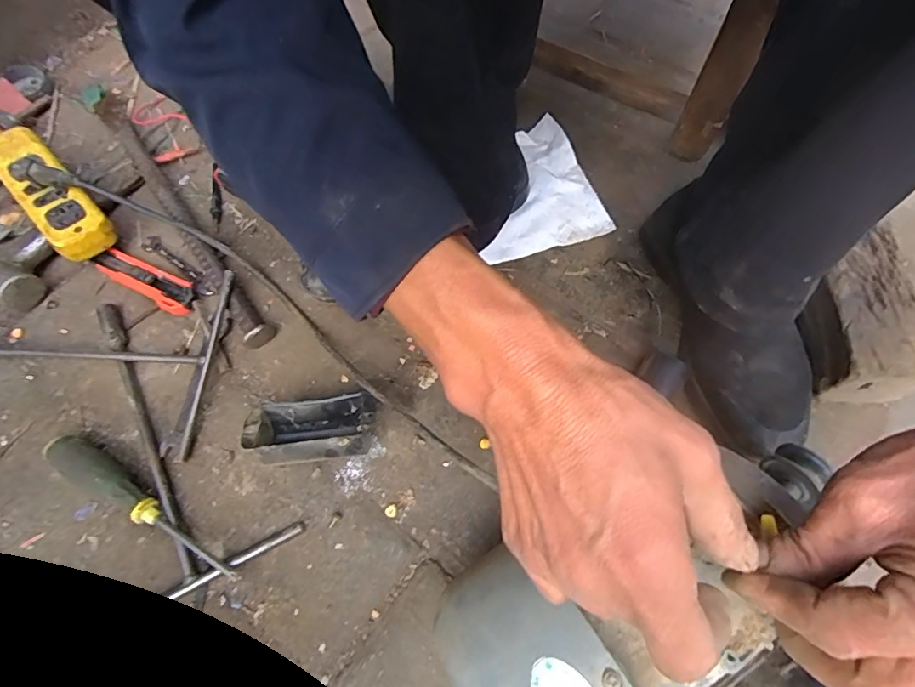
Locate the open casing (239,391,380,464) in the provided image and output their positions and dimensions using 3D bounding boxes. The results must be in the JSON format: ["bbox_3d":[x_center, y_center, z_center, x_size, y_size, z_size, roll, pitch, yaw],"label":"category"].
[{"bbox_3d":[-0.121,0.073,0.416,0.107,0.052,0.052,-6,64,1],"label":"open casing"}]

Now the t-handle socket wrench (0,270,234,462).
[{"bbox_3d":[-0.374,0.006,0.473,0.293,0.034,0.175,5,65,6],"label":"t-handle socket wrench"}]

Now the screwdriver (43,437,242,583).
[{"bbox_3d":[-0.262,0.135,0.409,0.203,0.030,0.024,28,69,16],"label":"screwdriver"}]

